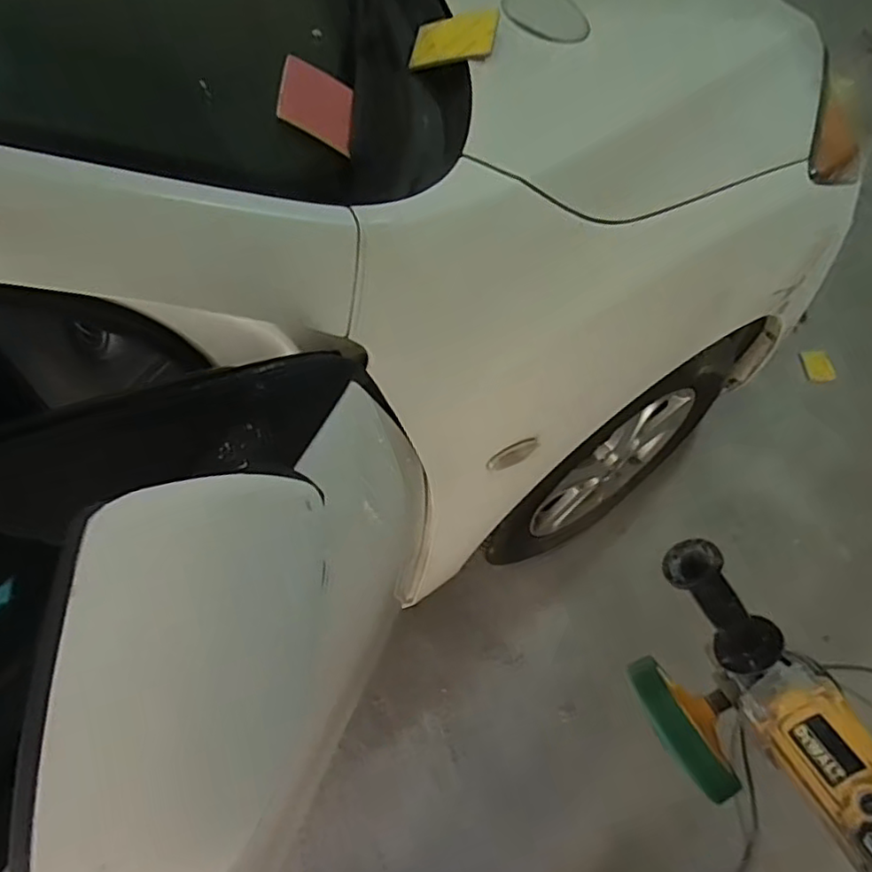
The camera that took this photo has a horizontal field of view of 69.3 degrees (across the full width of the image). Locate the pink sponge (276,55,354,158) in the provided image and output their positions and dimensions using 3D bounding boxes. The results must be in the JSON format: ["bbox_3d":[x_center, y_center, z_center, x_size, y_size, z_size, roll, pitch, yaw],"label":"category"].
[{"bbox_3d":[-0.111,-0.311,0.593,0.072,0.010,0.106,21,53,-30],"label":"pink sponge"}]

